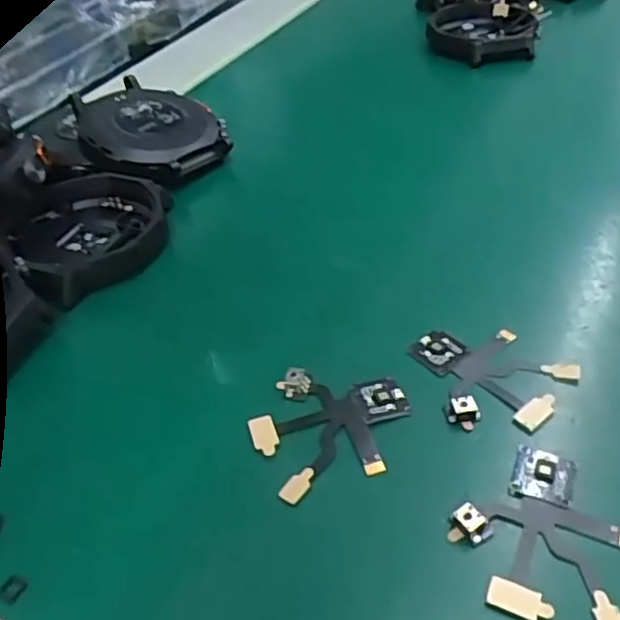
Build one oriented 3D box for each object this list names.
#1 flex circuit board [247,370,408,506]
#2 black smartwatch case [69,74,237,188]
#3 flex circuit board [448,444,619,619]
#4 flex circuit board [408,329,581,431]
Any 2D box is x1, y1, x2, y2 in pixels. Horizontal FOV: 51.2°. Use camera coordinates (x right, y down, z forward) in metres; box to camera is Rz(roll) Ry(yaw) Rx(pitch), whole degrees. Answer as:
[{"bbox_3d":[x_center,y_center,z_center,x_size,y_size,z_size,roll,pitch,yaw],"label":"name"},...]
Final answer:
[{"bbox_3d":[0.005,0.024,0.144,0.035,0.004,0.031,-14,44,-12],"label":"flex circuit board"},{"bbox_3d":[-0.057,-0.066,0.233,0.050,0.015,0.053,-16,45,-14],"label":"black smartwatch case"},{"bbox_3d":[0.044,0.041,0.122,0.032,0.004,0.035,16,46,19],"label":"flex circuit board"},{"bbox_3d":[0.041,0.014,0.152,0.030,0.004,0.035,-33,51,-29],"label":"flex circuit board"}]

